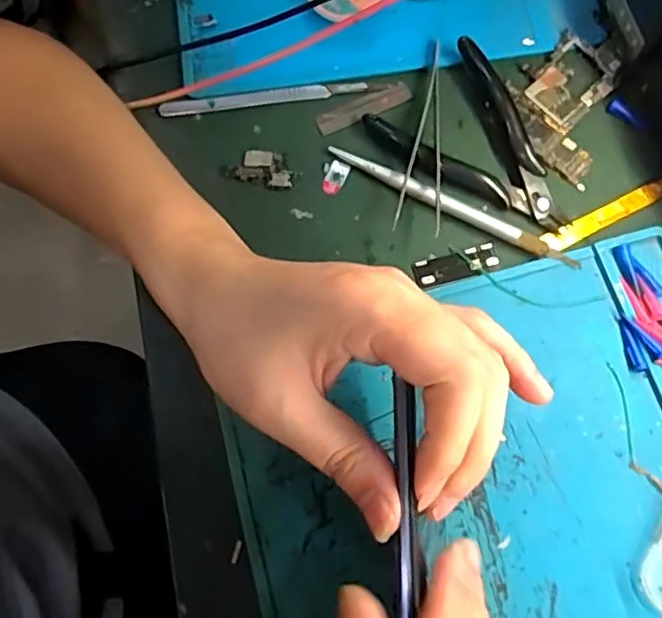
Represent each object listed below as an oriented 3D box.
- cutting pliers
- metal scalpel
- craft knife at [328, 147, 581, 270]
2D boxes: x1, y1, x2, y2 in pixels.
[{"bbox_3d":[0.086,-0.088,0.343,0.079,0.013,0.114,-39,76,-10],"label":"cutting pliers"},{"bbox_3d":[-0.040,-0.122,0.364,0.118,0.004,0.008,-8,73,-1],"label":"metal scalpel"},{"bbox_3d":[0.063,-0.057,0.336,0.142,0.009,0.012,27,76,10],"label":"craft knife"}]

